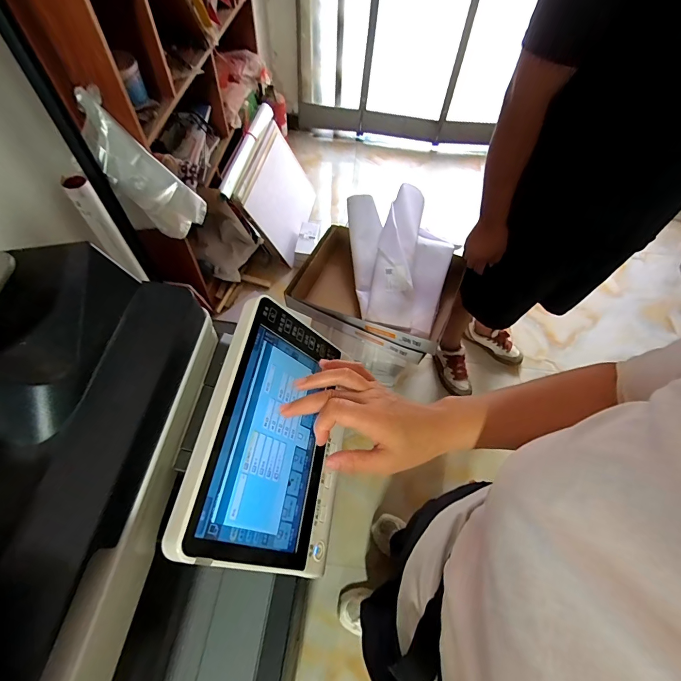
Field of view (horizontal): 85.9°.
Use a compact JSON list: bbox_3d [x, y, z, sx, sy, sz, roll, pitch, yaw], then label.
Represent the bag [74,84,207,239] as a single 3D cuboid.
[{"bbox_3d":[-0.588,-0.480,1.059,0.199,0.414,0.050,-32,48,0],"label":"bag"}]

